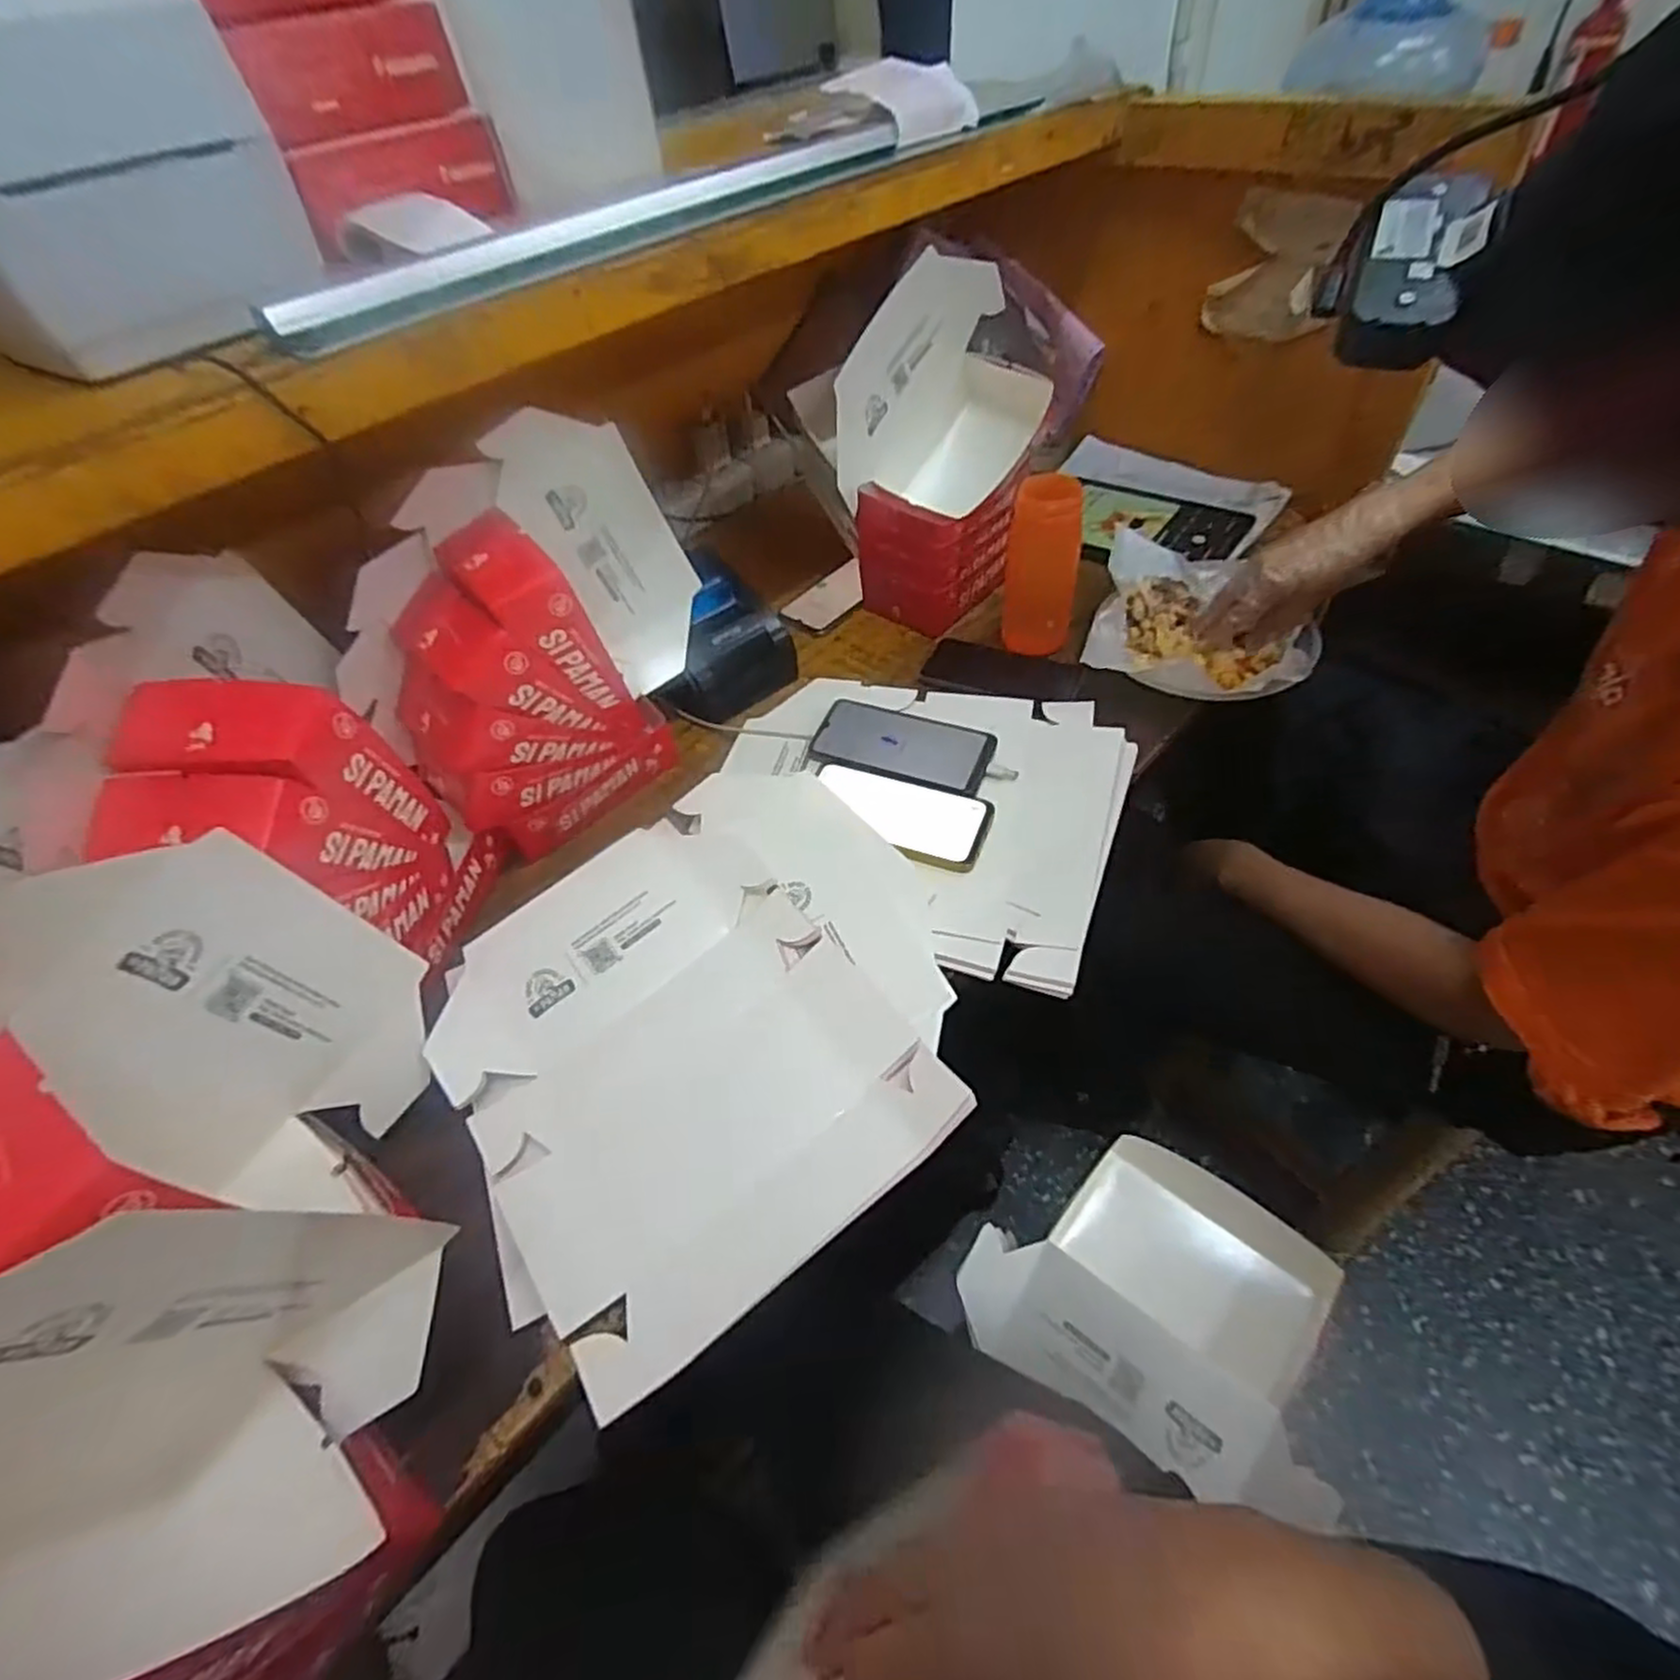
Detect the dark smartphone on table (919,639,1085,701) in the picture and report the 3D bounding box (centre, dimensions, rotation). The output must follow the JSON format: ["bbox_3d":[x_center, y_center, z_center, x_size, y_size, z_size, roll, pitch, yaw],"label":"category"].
[{"bbox_3d":[0.166,-0.175,0.800,0.178,0.007,0.085,24,60,34],"label":"dark smartphone on table"}]

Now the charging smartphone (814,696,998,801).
[{"bbox_3d":[0.061,-0.094,0.741,0.174,0.010,0.092,14,54,17],"label":"charging smartphone"}]

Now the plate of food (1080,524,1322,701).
[{"bbox_3d":[0.377,-0.223,0.782,0.220,0.050,0.226,15,54,18],"label":"plate of food"}]

